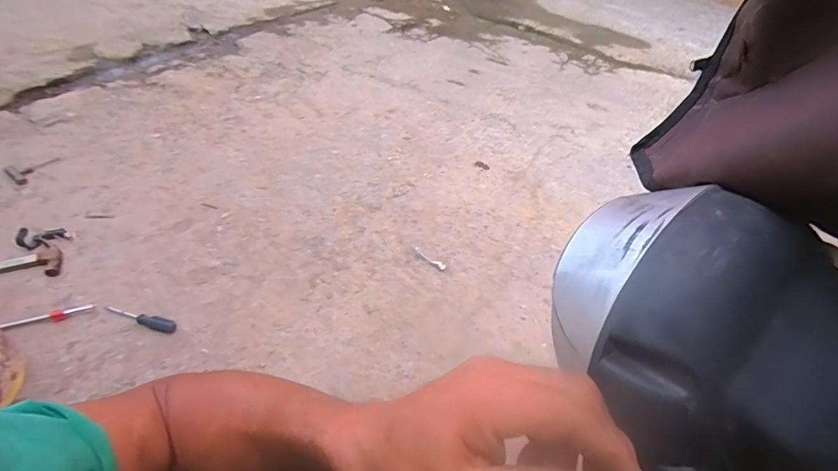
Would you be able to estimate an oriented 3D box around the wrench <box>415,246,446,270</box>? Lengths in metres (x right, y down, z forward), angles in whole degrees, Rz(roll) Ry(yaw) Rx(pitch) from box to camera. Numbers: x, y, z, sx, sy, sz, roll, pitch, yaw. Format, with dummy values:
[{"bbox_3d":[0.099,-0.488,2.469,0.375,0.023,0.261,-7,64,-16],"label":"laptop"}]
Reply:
[{"bbox_3d":[0.032,0.074,1.304,0.119,0.011,0.029,32,47,22],"label":"wrench"}]

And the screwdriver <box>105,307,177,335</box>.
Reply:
[{"bbox_3d":[-0.678,0.207,1.015,0.183,0.021,0.029,13,43,3],"label":"screwdriver"}]

